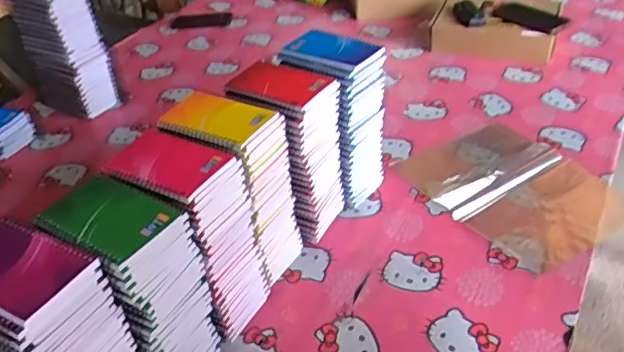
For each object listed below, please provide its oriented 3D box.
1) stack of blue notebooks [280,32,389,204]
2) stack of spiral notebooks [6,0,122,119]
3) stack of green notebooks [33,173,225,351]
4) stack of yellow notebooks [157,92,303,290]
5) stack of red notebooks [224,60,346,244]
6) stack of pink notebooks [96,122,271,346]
[{"bbox_3d":[0.042,-0.084,0.871,0.128,0.256,0.107,26,48,35],"label":"stack of blue notebooks"},{"bbox_3d":[-0.509,-0.262,1.158,0.155,0.287,0.099,15,42,26],"label":"stack of spiral notebooks"},{"bbox_3d":[-0.186,0.131,0.622,0.125,0.248,0.099,17,43,28],"label":"stack of green notebooks"},{"bbox_3d":[-0.103,0.025,0.754,0.131,0.249,0.100,13,41,24],"label":"stack of yellow notebooks"},{"bbox_3d":[-0.028,-0.033,0.818,0.125,0.249,0.111,24,47,34],"label":"stack of red notebooks"},{"bbox_3d":[-0.144,0.077,0.690,0.130,0.245,0.098,15,42,26],"label":"stack of pink notebooks"}]

